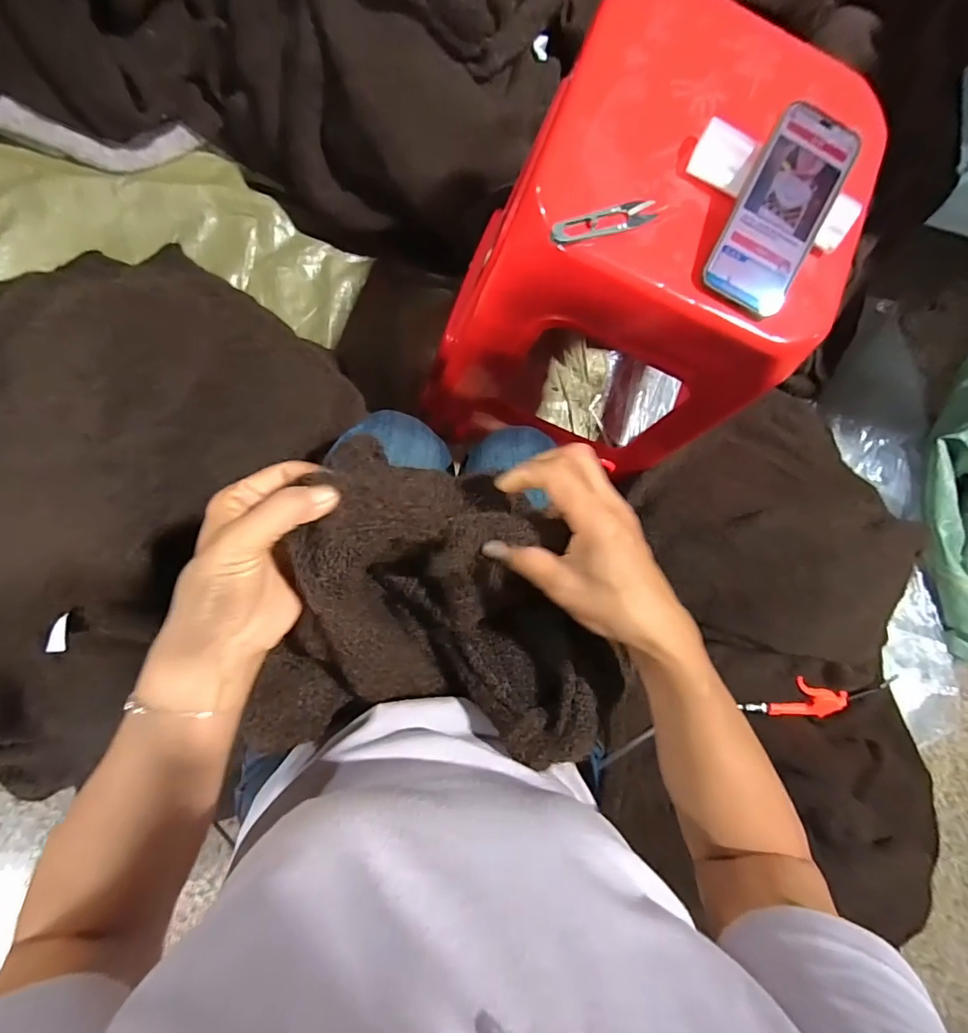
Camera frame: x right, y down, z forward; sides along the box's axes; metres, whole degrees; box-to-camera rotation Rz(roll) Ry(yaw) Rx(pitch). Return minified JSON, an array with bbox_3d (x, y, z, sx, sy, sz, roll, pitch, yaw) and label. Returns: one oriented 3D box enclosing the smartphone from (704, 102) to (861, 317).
[{"bbox_3d":[0.255,-0.258,0.410,0.082,0.017,0.167,24,95,-7],"label":"smartphone"}]

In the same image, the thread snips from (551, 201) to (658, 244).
[{"bbox_3d":[0.102,-0.248,0.404,0.099,0.011,0.021,-22,90,-10],"label":"thread snips"}]

